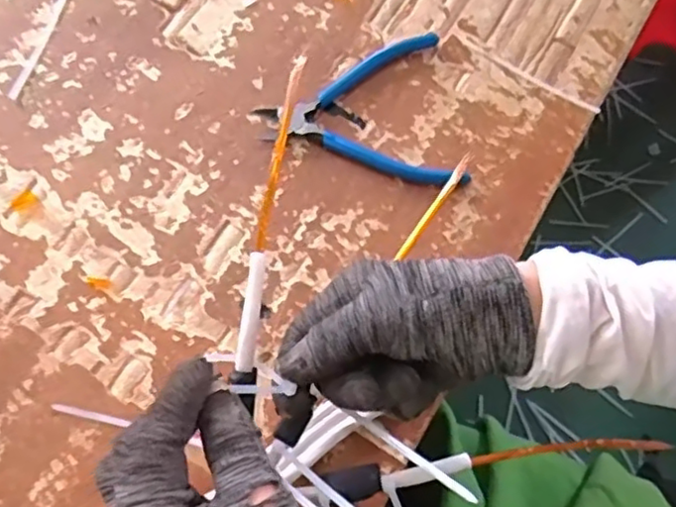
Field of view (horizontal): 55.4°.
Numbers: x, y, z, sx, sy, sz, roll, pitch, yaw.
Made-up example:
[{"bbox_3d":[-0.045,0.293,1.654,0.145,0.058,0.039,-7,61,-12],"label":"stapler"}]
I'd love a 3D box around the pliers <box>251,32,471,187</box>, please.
[{"bbox_3d":[0.014,-0.103,0.458,0.140,0.015,0.126,-4,71,-3],"label":"pliers"}]

